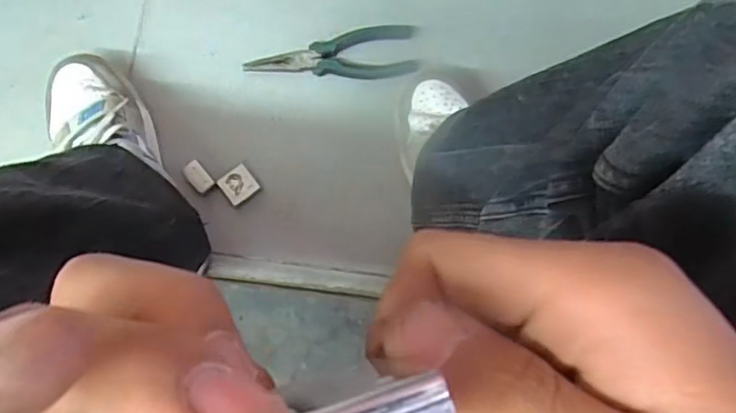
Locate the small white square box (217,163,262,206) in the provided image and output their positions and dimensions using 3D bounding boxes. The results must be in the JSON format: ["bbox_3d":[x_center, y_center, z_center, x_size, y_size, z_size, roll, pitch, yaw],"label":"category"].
[{"bbox_3d":[-0.144,-0.023,0.645,0.038,0.015,0.035,-37,82,-5],"label":"small white square box"}]

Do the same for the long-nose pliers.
[{"bbox_3d":[-0.041,-0.179,0.674,0.194,0.022,0.071,-1,80,1],"label":"long-nose pliers"}]

